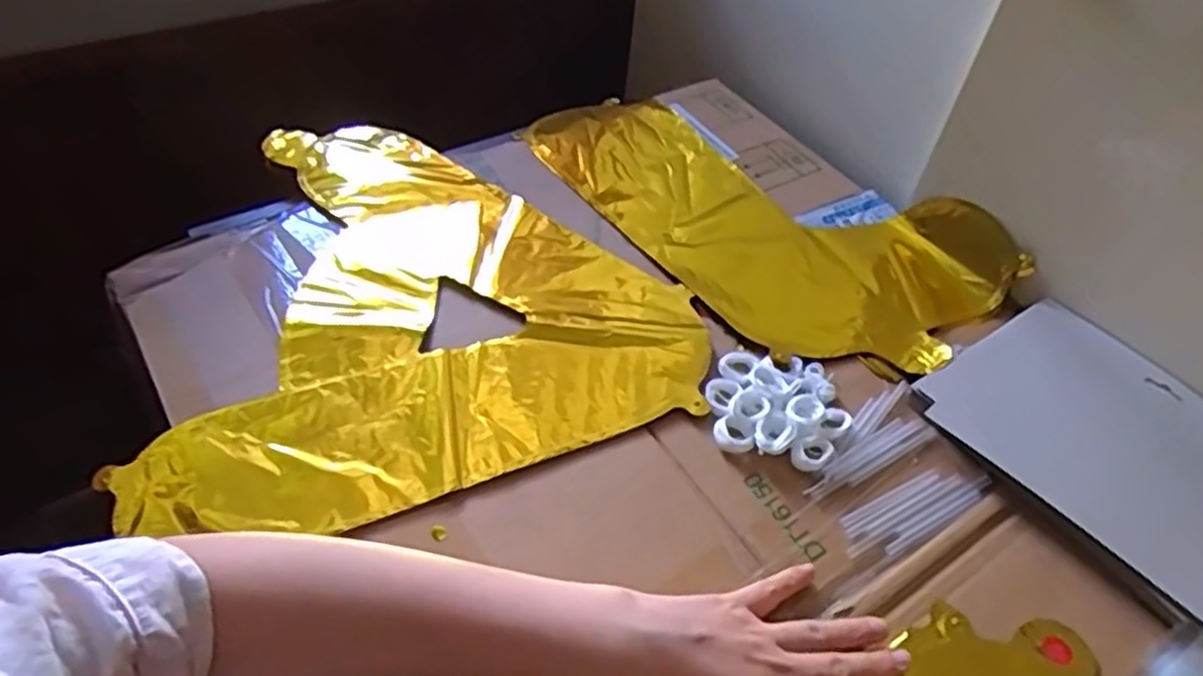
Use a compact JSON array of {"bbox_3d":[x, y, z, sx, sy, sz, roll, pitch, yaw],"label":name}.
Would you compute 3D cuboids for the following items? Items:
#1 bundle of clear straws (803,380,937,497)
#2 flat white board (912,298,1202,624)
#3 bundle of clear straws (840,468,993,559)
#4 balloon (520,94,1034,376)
[{"bbox_3d":[0.171,0.066,0.511,0.115,0.008,0.042,-26,56,-24],"label":"bundle of clear straws"},{"bbox_3d":[0.335,0.065,0.518,0.159,0.013,0.202,-30,58,-26],"label":"flat white board"},{"bbox_3d":[0.191,0.104,0.483,0.113,0.006,0.032,-22,55,-22],"label":"bundle of clear straws"},{"bbox_3d":[0.127,-0.114,0.660,0.233,0.035,0.396,-27,57,-25],"label":"balloon"}]

